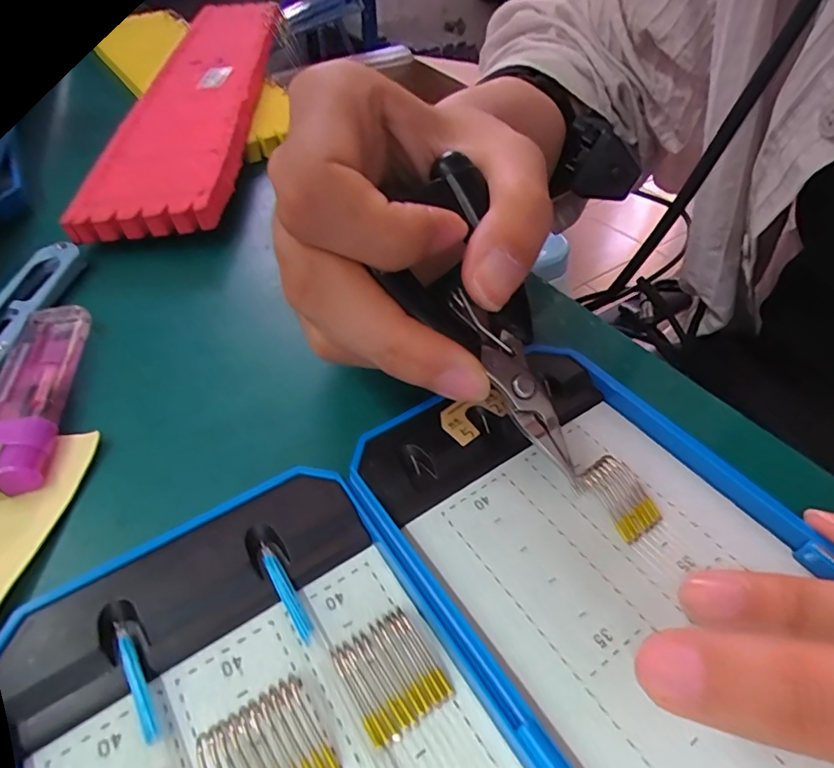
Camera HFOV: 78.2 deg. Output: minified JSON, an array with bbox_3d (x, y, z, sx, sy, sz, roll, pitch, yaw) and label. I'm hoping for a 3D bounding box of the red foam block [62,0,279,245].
[{"bbox_3d":[-0.132,-0.192,0.325,0.069,0.014,0.314,-5,49,-1],"label":"red foam block"}]

